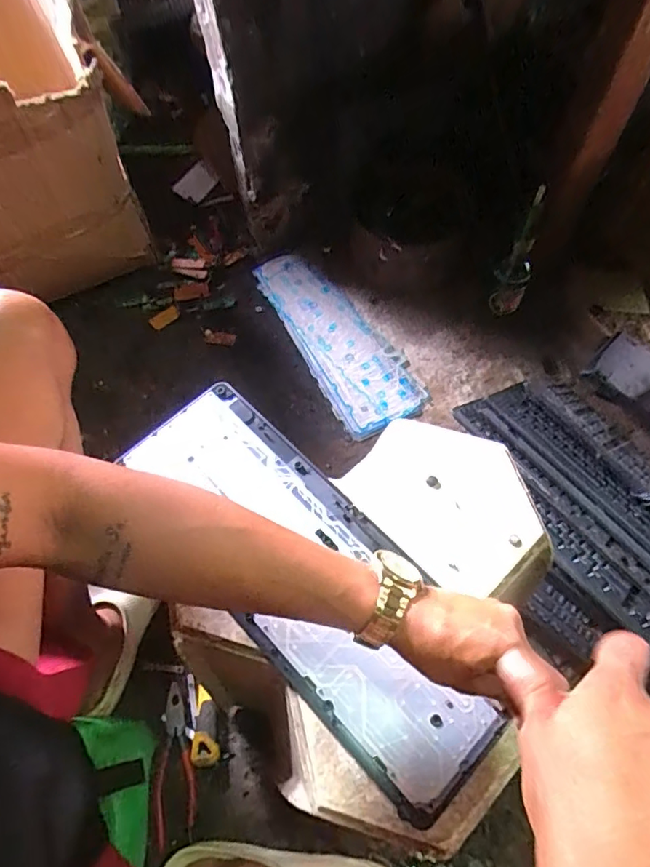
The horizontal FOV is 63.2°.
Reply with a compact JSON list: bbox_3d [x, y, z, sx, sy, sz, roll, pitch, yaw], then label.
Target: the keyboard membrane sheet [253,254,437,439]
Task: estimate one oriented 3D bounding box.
[{"bbox_3d":[0.022,-0.178,0.955,0.146,0.020,0.394,-27,67,-10],"label":"keyboard membrane sheet"}]

